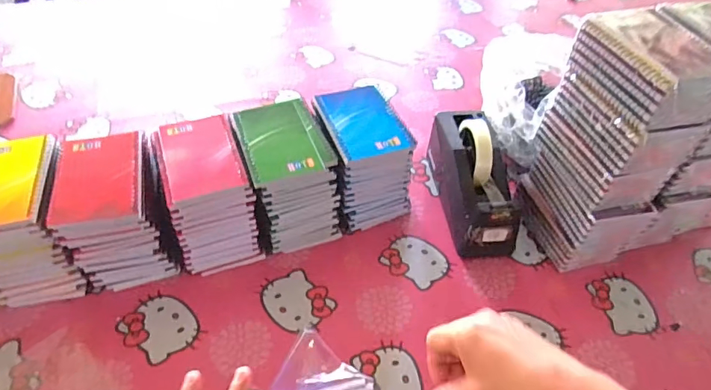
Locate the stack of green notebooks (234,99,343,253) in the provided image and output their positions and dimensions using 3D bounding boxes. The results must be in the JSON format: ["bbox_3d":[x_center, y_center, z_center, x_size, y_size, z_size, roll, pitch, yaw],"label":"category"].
[{"bbox_3d":[-0.089,-0.023,0.615,0.104,0.139,0.134,-13,50,-16],"label":"stack of green notebooks"}]

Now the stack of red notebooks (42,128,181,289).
[{"bbox_3d":[-0.284,0.021,0.564,0.096,0.136,0.125,-11,49,-14],"label":"stack of red notebooks"}]

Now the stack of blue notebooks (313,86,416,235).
[{"bbox_3d":[0.005,-0.049,0.644,0.096,0.141,0.127,-15,50,-18],"label":"stack of blue notebooks"}]

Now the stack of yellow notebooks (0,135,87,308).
[{"bbox_3d":[-0.380,0.030,0.548,0.101,0.133,0.140,-7,48,-11],"label":"stack of yellow notebooks"}]

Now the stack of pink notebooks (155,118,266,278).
[{"bbox_3d":[-0.184,0.001,0.590,0.093,0.135,0.137,-14,50,-17],"label":"stack of pink notebooks"}]

